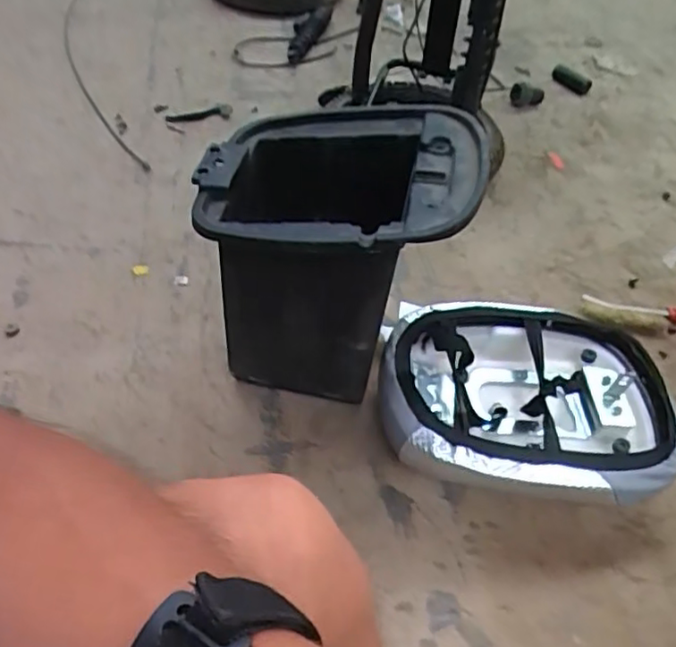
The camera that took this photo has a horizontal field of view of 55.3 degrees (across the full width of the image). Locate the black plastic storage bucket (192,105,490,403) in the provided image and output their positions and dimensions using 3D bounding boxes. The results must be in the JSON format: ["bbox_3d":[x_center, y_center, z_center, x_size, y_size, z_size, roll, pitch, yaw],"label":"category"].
[{"bbox_3d":[-0.006,-0.072,0.785,0.287,0.320,0.237,12,48,7],"label":"black plastic storage bucket"}]

